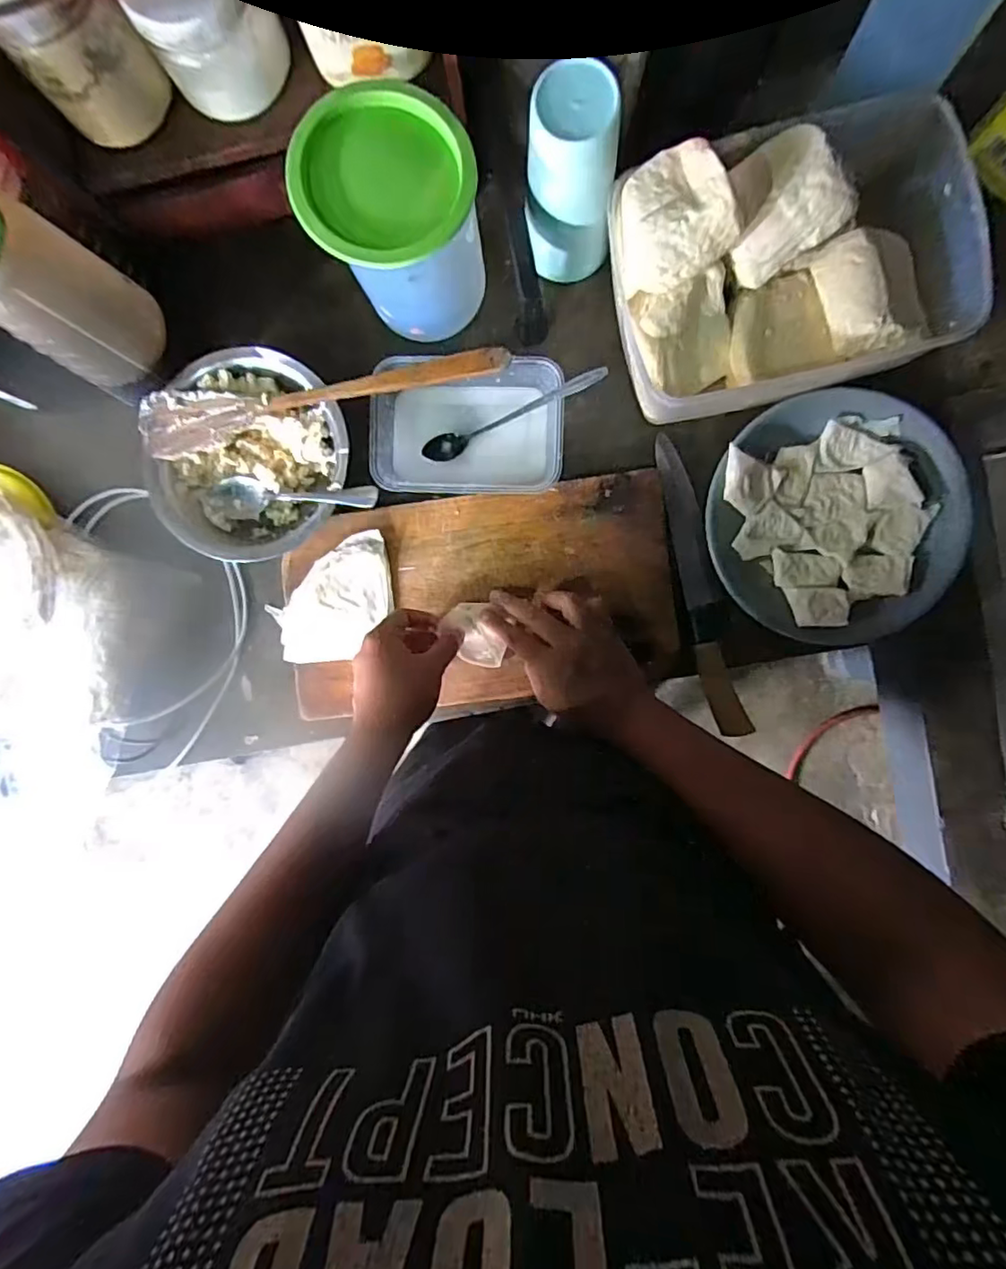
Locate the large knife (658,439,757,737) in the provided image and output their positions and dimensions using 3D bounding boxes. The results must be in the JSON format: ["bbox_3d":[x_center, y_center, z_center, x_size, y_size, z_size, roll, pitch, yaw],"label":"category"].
[{"bbox_3d":[0.180,-0.043,0.537,0.032,0.021,0.277,-14,90,5],"label":"large knife"}]

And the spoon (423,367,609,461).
[{"bbox_3d":[0.008,-0.197,0.525,0.176,0.016,0.021,-18,90,20],"label":"spoon"}]

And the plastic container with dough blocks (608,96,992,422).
[{"bbox_3d":[0.226,-0.290,0.460,0.264,0.117,0.182,-10,91,4],"label":"plastic container with dough blocks"}]

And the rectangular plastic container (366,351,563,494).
[{"bbox_3d":[-0.031,-0.187,0.534,0.168,0.059,0.112,0,91,4],"label":"rectangular plastic container"}]

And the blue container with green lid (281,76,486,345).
[{"bbox_3d":[-0.078,-0.318,0.468,0.117,0.151,0.105,-28,89,4],"label":"blue container with green lid"}]

